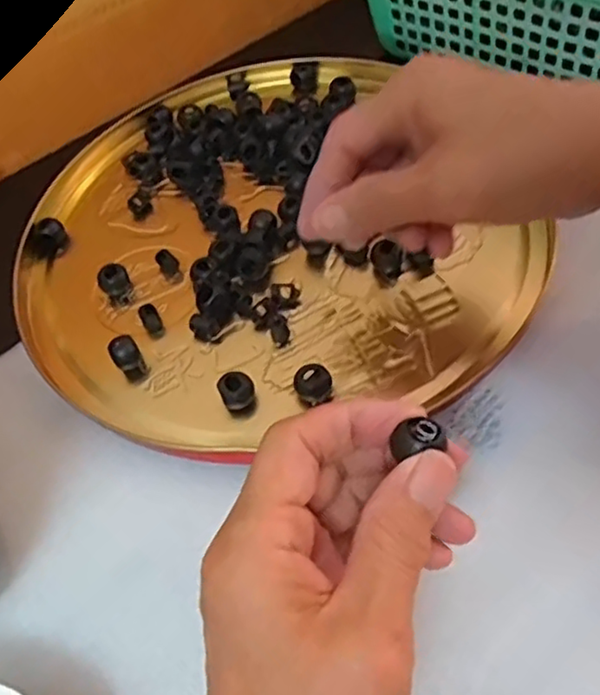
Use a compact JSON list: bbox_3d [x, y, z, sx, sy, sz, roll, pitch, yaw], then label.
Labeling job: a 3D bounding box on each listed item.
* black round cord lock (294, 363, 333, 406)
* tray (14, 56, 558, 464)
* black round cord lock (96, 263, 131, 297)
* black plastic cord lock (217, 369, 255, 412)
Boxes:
[{"bbox_3d":[0.006,0.017,0.312,0.017,0.014,0.014,-12,56,-1],"label":"black round cord lock"},{"bbox_3d":[-0.027,-0.072,0.386,0.264,0.034,0.275,-3,56,5],"label":"tray"},{"bbox_3d":[-0.103,-0.037,0.369,0.017,0.013,0.015,-24,57,-8],"label":"black round cord lock"},{"bbox_3d":[-0.030,0.021,0.314,0.015,0.015,0.014,-3,56,5],"label":"black plastic cord lock"}]

